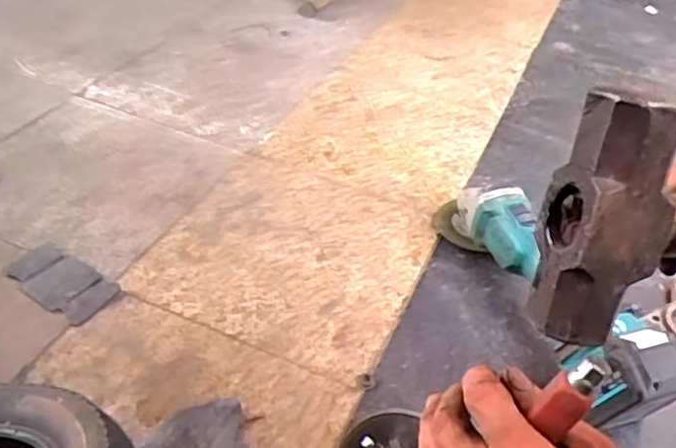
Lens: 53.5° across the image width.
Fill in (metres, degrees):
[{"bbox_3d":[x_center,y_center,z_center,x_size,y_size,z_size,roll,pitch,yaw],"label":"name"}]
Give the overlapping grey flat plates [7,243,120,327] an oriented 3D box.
[{"bbox_3d":[-0.300,0.062,0.724,0.121,0.007,0.063,27,44,21],"label":"overlapping grey flat plates"}]

